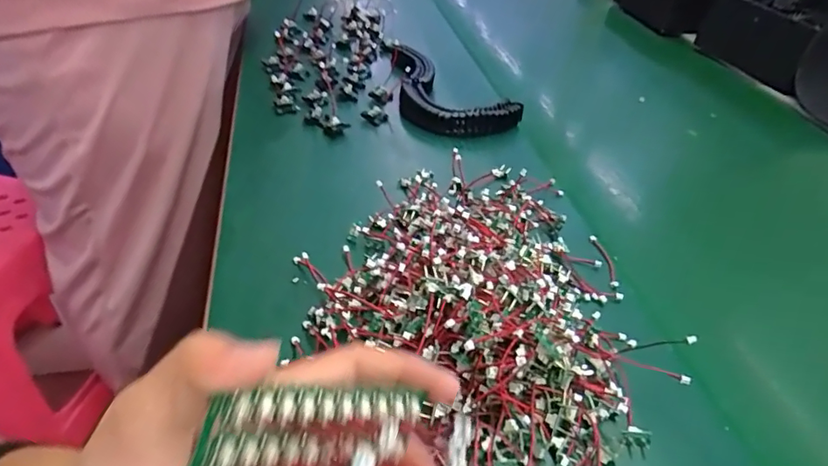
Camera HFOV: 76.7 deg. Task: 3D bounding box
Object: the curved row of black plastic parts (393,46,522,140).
[{"bbox_3d":[0.015,-0.164,0.590,0.092,0.018,0.211,-23,47,-30],"label":"curved row of black plastic parts"}]

